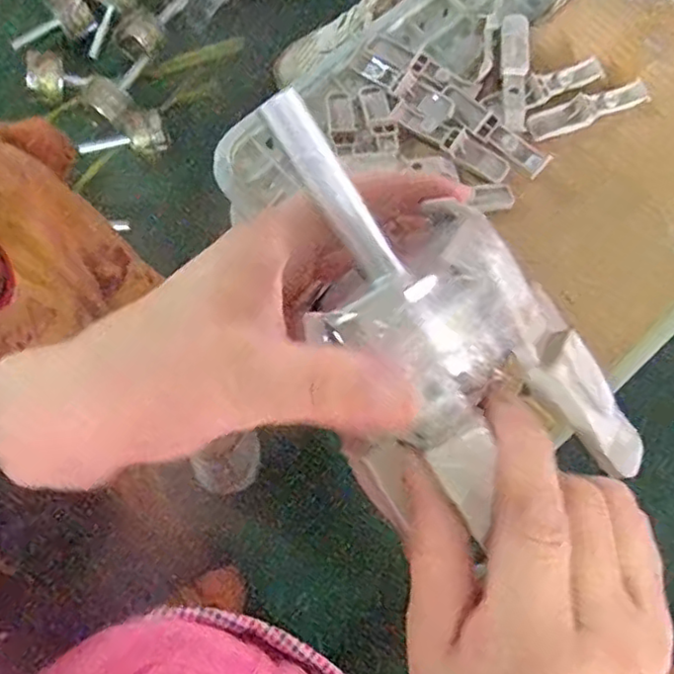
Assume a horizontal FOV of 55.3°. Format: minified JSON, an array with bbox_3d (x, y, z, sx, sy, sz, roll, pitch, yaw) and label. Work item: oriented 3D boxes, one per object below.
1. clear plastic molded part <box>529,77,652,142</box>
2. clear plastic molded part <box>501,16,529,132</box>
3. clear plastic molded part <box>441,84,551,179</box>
[{"bbox_3d":[0.192,-0.174,0.492,0.097,0.013,0.023,-25,77,-8],"label":"clear plastic molded part"},{"bbox_3d":[0.135,-0.199,0.487,0.020,0.008,0.101,4,75,0],"label":"clear plastic molded part"},{"bbox_3d":[0.115,-0.153,0.474,0.094,0.010,0.020,42,78,9],"label":"clear plastic molded part"}]

